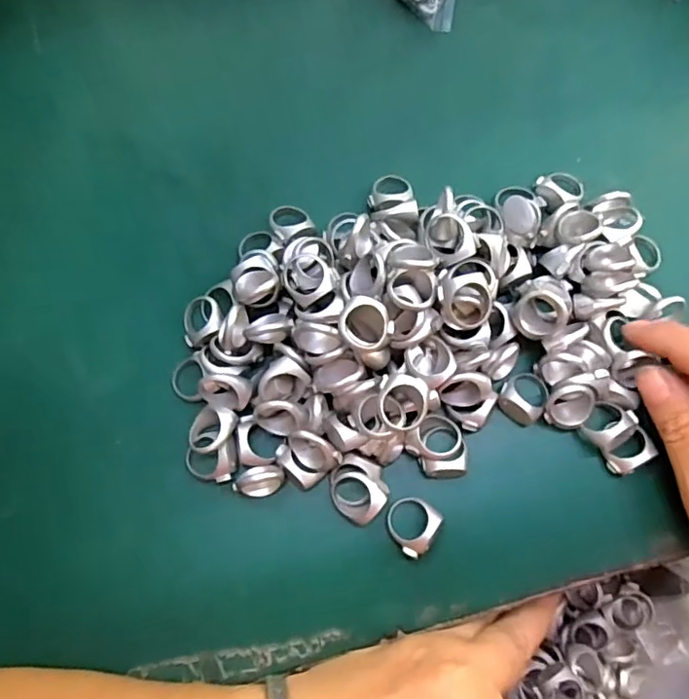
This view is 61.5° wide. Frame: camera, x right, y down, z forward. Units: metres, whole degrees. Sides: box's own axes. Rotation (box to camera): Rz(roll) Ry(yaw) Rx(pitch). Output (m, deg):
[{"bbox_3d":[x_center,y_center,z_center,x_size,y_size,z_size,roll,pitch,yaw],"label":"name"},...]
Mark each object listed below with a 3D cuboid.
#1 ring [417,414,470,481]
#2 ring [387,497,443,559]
[{"bbox_3d":[0.042,0.042,0.252,0.021,0.013,0.027,-9,76,-2],"label":"ring"},{"bbox_3d":[0.028,0.075,0.245,0.021,0.009,0.023,0,76,0],"label":"ring"}]

